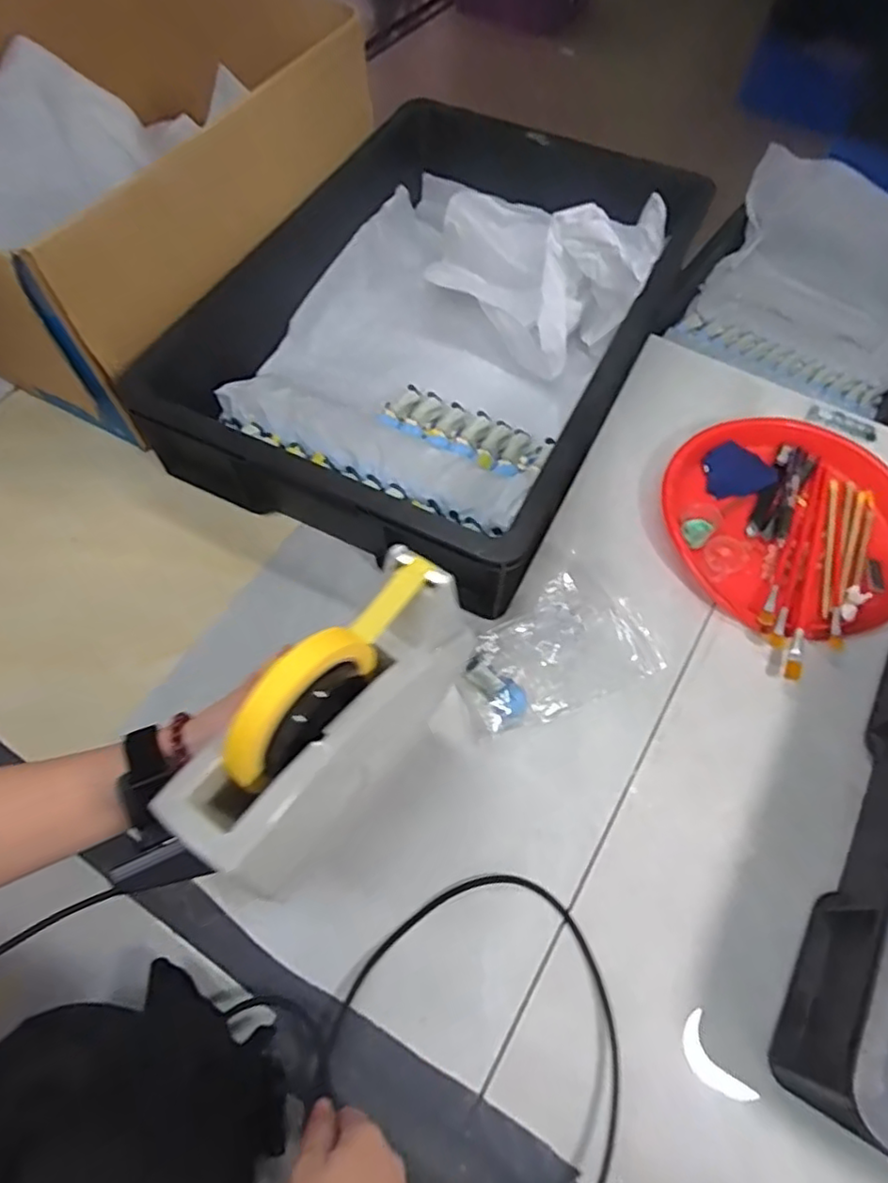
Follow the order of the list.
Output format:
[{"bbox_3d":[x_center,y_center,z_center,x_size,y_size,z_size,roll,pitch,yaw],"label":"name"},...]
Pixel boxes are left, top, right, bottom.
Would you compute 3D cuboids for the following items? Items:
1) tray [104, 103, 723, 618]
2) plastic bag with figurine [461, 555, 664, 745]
[{"bbox_3d":[0.007,-0.323,0.704,0.416,0.120,0.620,24,65,12],"label":"tray"},{"bbox_3d":[0.097,0.049,0.576,0.181,0.029,0.116,-23,64,-11],"label":"plastic bag with figurine"}]

